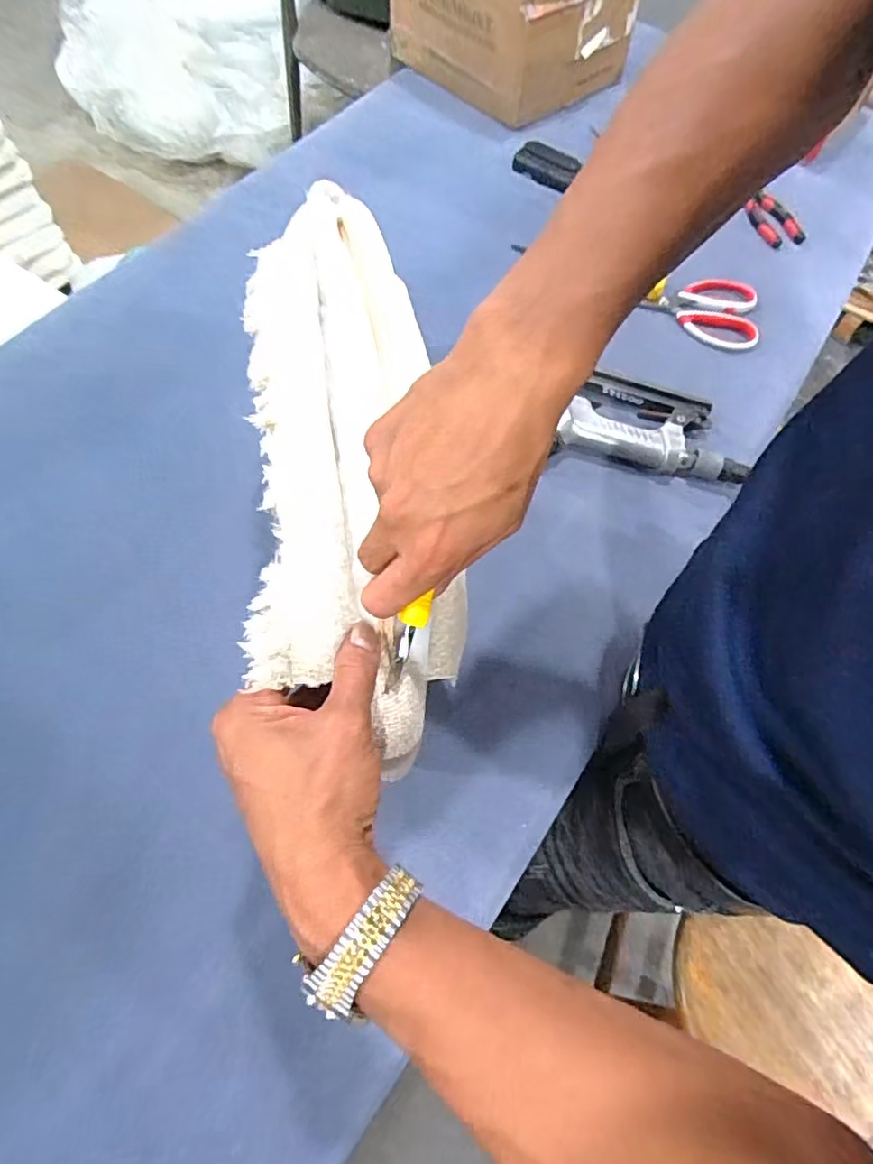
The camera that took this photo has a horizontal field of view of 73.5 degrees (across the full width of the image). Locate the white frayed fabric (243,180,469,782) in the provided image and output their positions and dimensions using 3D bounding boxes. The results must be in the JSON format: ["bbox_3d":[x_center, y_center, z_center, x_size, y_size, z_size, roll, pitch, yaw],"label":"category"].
[{"bbox_3d":[-0.056,-0.091,0.387,0.124,0.074,0.403,-4,65,-5],"label":"white frayed fabric"}]

